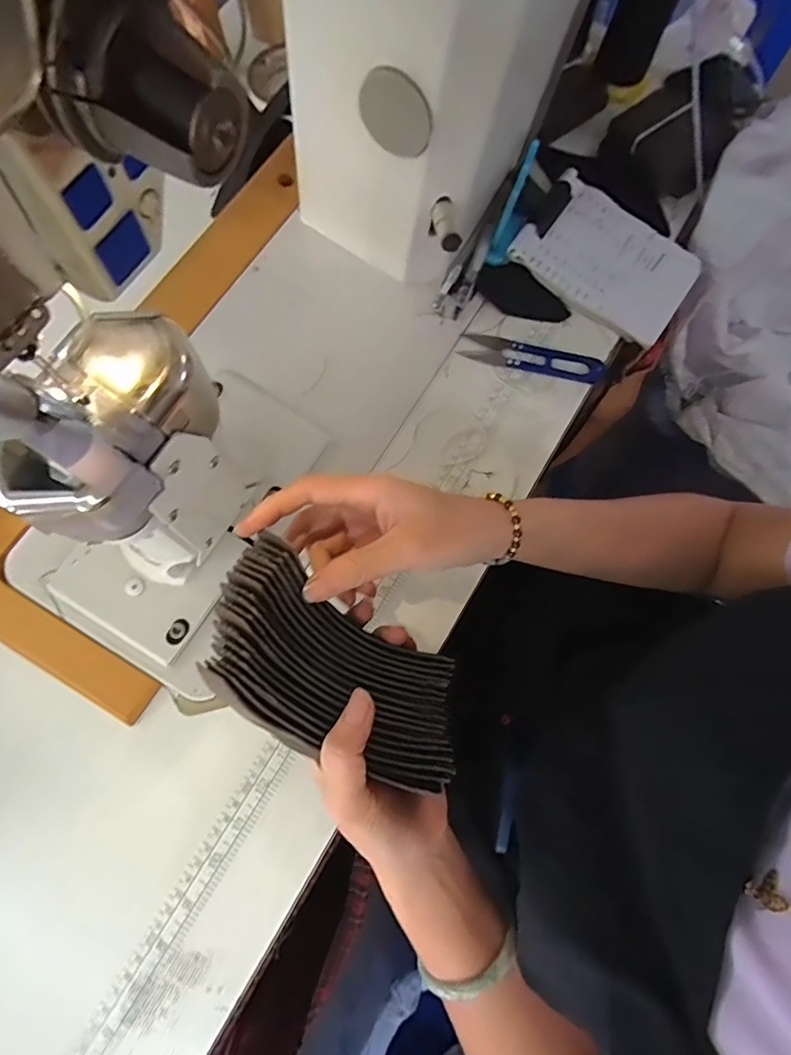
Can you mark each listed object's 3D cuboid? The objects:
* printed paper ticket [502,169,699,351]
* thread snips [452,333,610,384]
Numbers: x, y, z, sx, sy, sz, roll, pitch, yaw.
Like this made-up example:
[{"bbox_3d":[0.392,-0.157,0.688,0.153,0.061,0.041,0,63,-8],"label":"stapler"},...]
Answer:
[{"bbox_3d":[0.185,-0.234,0.446,0.144,0.020,0.099,36,77,10],"label":"printed paper ticket"},{"bbox_3d":[0.114,-0.143,0.432,0.119,0.012,0.025,17,75,5],"label":"thread snips"}]

